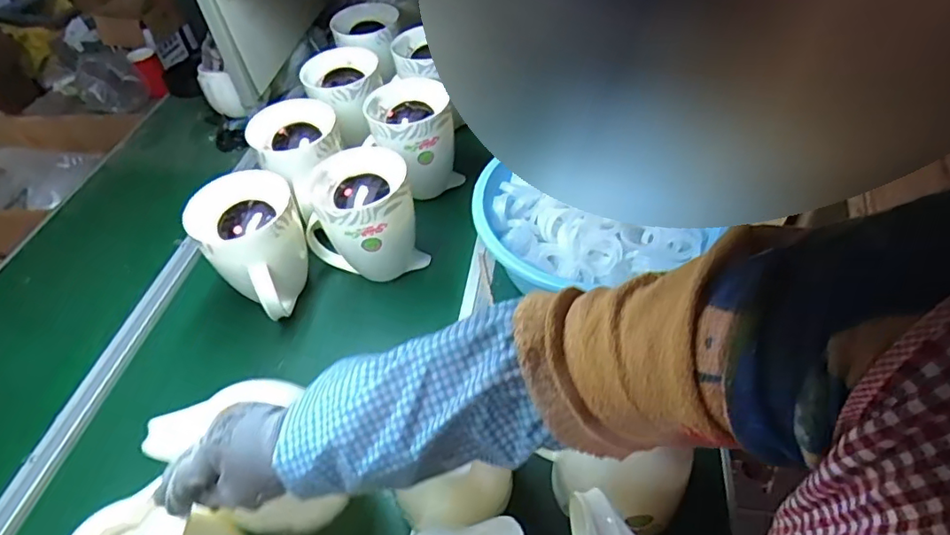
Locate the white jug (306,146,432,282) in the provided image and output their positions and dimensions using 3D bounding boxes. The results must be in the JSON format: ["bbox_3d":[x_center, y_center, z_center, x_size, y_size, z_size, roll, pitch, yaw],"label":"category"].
[{"bbox_3d":[-0.176,-0.070,0.900,0.171,0.180,0.155,-30,51,-19],"label":"white jug"}]

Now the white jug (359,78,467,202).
[{"bbox_3d":[-0.111,-0.231,1.043,0.153,0.179,0.153,-20,49,-12],"label":"white jug"}]

